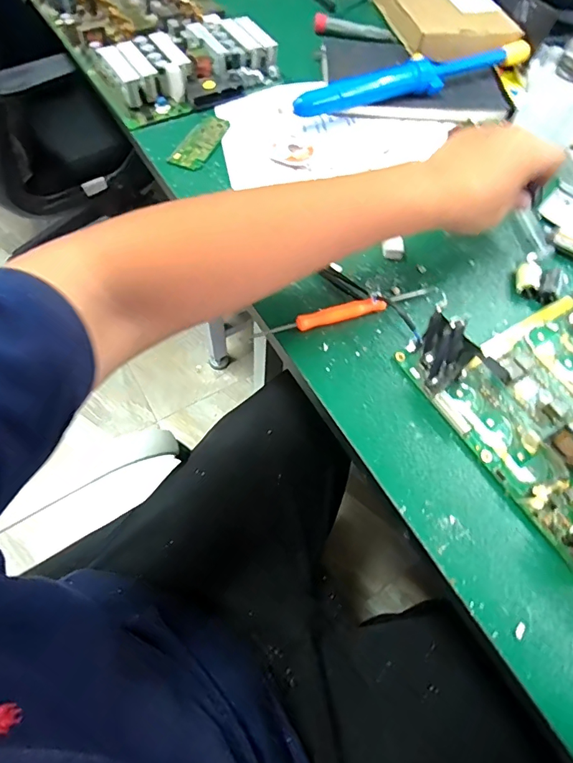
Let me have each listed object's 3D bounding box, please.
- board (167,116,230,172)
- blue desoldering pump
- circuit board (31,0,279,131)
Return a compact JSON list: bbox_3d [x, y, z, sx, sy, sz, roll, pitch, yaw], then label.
[{"bbox_3d":[-0.088,-0.253,0.478,0.033,0.008,0.086,21,64,10],"label":"board"},{"bbox_3d":[0.150,-0.344,0.521,0.307,0.035,0.035,-22,65,-12],"label":"blue desoldering pump"},{"bbox_3d":[-0.177,-0.449,0.564,0.195,0.043,0.342,-28,67,-17],"label":"circuit board"}]

